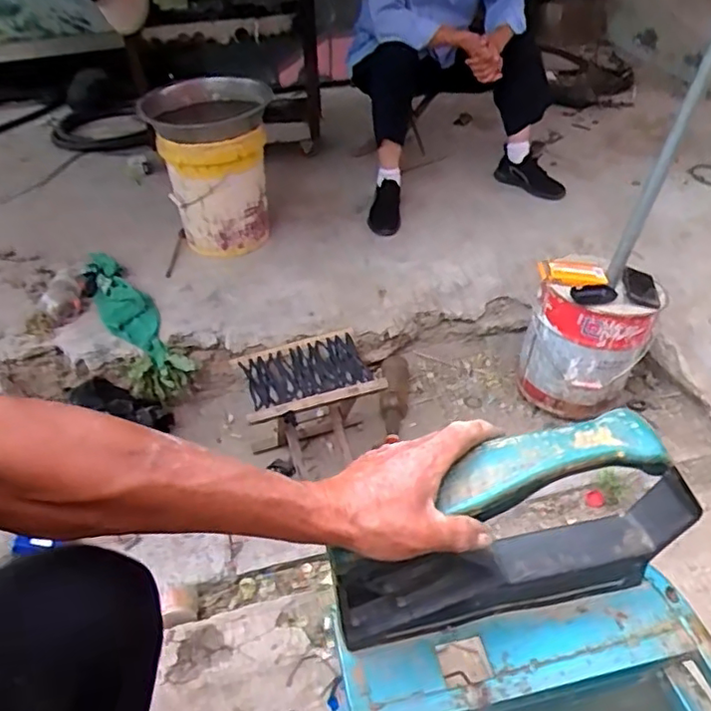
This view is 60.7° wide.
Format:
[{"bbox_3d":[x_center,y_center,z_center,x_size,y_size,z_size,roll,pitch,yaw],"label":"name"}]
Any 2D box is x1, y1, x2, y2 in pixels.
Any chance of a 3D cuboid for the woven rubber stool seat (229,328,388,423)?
[{"bbox_3d":[-0.109,0.054,1.368,0.294,0.077,0.245,-13,39,-10],"label":"woven rubber stool seat"}]

